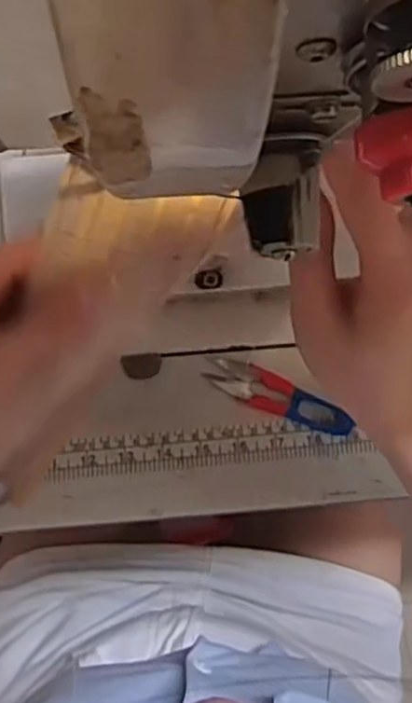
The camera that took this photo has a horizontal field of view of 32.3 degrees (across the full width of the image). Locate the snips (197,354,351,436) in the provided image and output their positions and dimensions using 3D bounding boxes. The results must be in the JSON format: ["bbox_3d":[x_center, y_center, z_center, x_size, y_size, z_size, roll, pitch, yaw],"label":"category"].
[{"bbox_3d":[0.048,0.031,0.488,0.101,0.006,0.027,27,96,7],"label":"snips"}]

